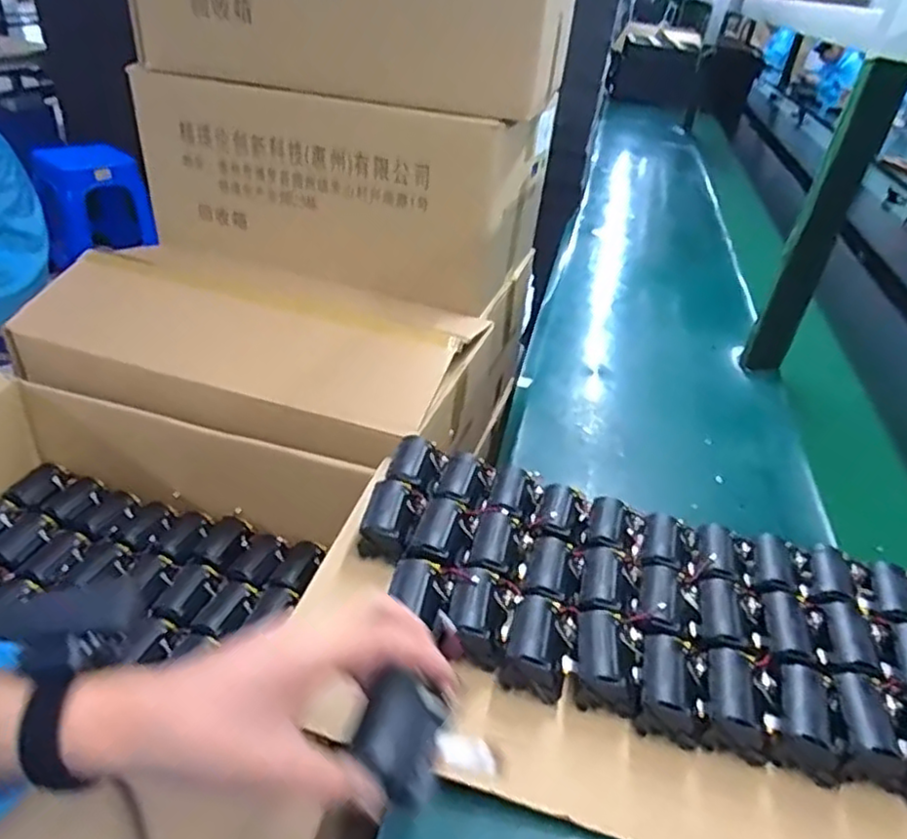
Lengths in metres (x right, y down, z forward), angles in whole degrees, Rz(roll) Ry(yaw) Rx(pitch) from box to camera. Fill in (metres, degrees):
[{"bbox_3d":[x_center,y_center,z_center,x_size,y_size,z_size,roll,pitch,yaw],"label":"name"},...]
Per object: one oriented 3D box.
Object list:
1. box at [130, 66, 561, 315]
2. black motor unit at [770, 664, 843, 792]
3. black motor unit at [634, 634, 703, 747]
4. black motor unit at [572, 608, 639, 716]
[{"bbox_3d":[-0.146,-0.353,0.998,0.522,0.251,0.297,13,36,10],"label":"box"},{"bbox_3d":[0.258,0.217,0.489,0.044,0.040,0.070,19,38,18],"label":"black motor unit"},{"bbox_3d":[0.162,0.200,0.506,0.044,0.036,0.075,13,36,10],"label":"black motor unit"},{"bbox_3d":[0.118,0.186,0.518,0.047,0.034,0.068,12,36,9],"label":"black motor unit"}]

